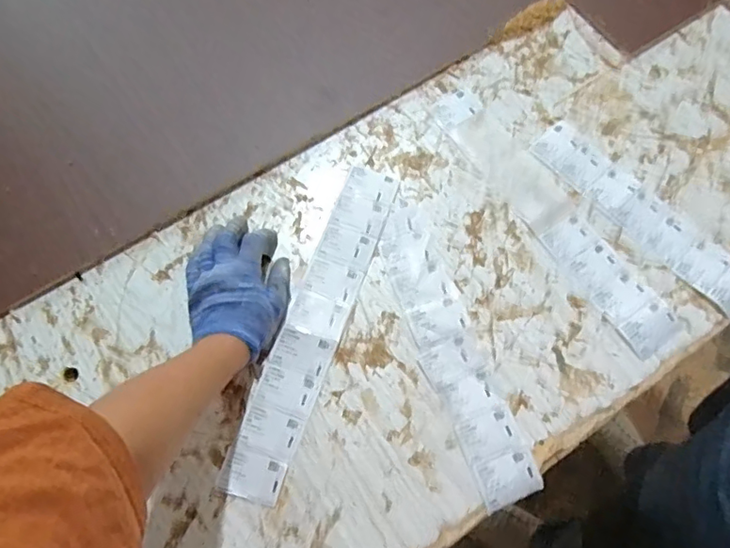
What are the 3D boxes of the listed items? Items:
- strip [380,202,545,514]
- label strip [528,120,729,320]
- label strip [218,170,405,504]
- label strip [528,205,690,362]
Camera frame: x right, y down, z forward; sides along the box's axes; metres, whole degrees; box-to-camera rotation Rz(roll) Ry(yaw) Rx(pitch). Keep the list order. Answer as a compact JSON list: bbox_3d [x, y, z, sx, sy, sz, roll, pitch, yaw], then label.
[{"bbox_3d":[0.087,0.072,0.575,0.061,0.004,0.318,-18,70,-9],"label":"strip"},{"bbox_3d":[0.311,-0.070,0.627,0.060,0.005,0.281,-40,74,-15],"label":"label strip"},{"bbox_3d":[-0.050,0.047,0.586,0.060,0.005,0.371,20,70,5],"label":"label strip"},{"bbox_3d":[0.260,0.003,0.604,0.063,0.004,0.181,-32,73,-14],"label":"label strip"}]

